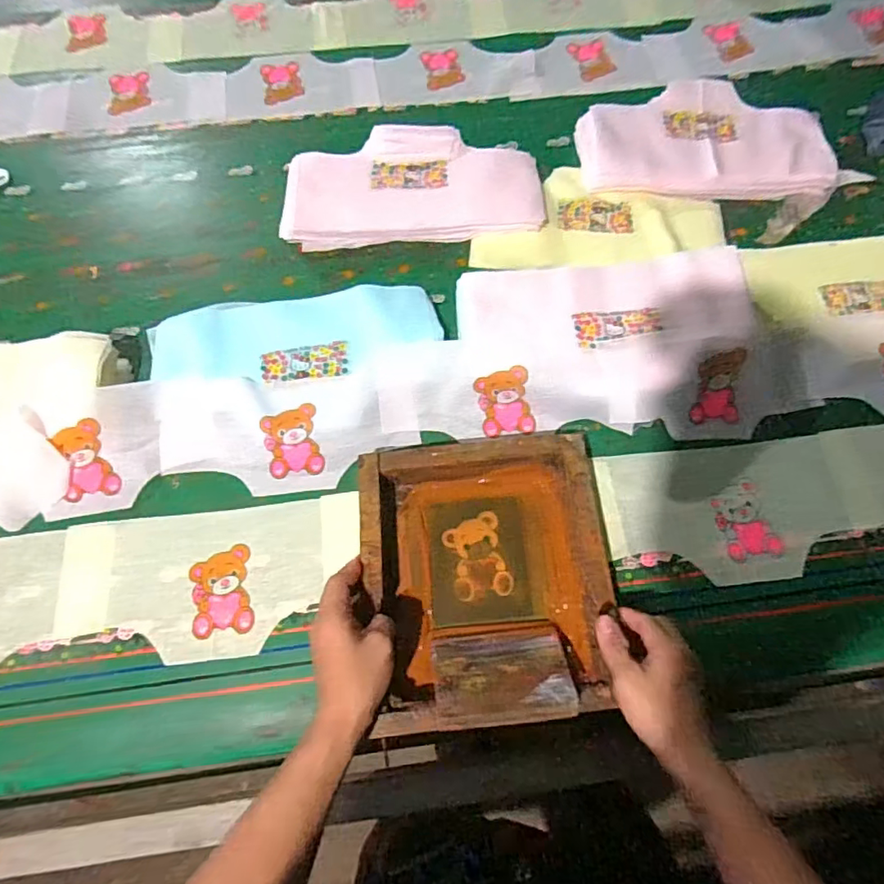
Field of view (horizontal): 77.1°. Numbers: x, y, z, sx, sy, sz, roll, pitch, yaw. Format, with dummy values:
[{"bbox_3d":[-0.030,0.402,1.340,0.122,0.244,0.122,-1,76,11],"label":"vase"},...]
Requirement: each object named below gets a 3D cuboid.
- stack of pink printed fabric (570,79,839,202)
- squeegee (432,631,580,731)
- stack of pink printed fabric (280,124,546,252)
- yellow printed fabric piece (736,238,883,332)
[{"bbox_3d":[0.362,-0.422,0.775,0.333,0.037,0.187,-1,69,0],"label":"stack of pink printed fabric"},{"bbox_3d":[0.053,0.210,0.503,0.120,0.021,0.092,-4,26,-2],"label":"squeegee"},{"bbox_3d":[-0.040,-0.345,0.746,0.339,0.040,0.161,-3,69,-1],"label":"stack of pink printed fabric"},{"bbox_3d":[0.527,-0.207,0.683,0.299,0.039,0.114,-4,69,-1],"label":"yellow printed fabric piece"}]

